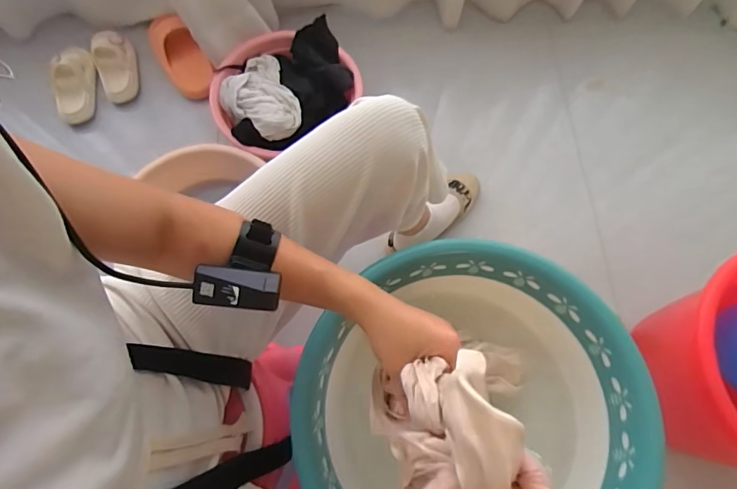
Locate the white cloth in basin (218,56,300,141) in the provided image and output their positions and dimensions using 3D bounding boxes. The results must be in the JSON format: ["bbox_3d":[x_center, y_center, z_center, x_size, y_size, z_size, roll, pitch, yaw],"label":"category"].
[{"bbox_3d":[-0.216,-0.285,0.903,0.133,0.062,0.235,-22,72,-8],"label":"white cloth in basin"}]

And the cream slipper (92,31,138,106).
[{"bbox_3d":[-0.571,-0.406,1.046,0.081,0.035,0.163,-14,84,-5],"label":"cream slipper"}]

